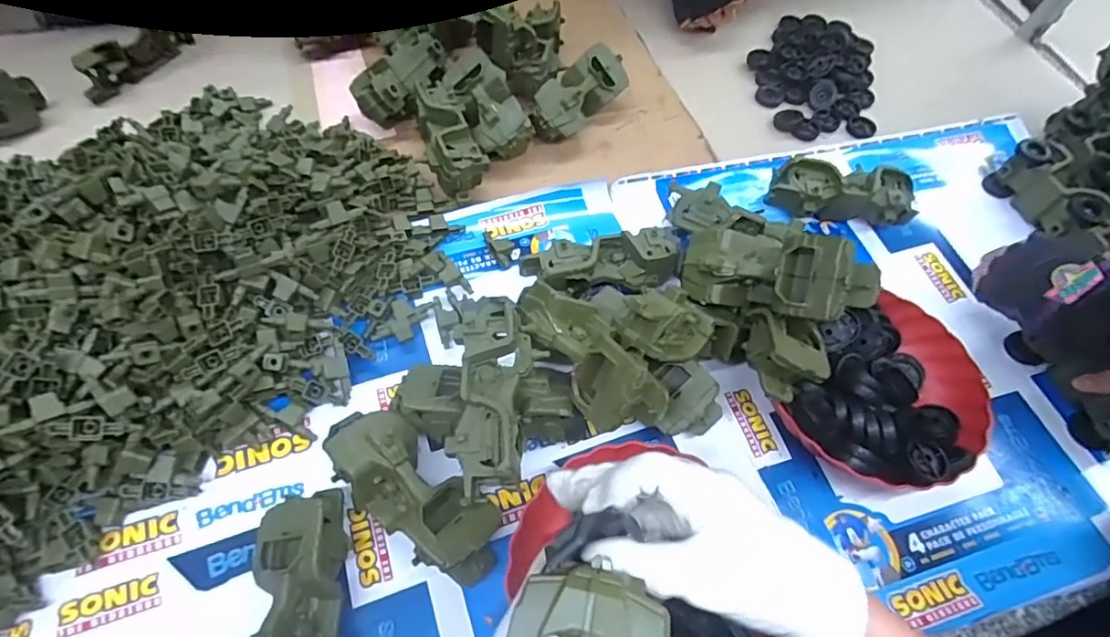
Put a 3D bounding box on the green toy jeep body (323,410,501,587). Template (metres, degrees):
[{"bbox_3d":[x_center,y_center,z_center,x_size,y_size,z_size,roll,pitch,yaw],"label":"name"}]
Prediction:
[{"bbox_3d":[-0.133,0.166,0.527,0.194,0.075,0.083,39,65,17],"label":"green toy jeep body"}]

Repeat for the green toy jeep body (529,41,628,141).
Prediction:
[{"bbox_3d":[0.034,-0.329,0.819,0.089,0.077,0.172,32,63,14],"label":"green toy jeep body"}]

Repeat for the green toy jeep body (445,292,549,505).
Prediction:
[{"bbox_3d":[-0.056,0.063,0.505,0.078,0.045,0.183,0,60,-4],"label":"green toy jeep body"}]

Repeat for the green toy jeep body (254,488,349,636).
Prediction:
[{"bbox_3d":[-0.224,0.245,0.474,0.076,0.075,0.182,-1,60,-5],"label":"green toy jeep body"}]

